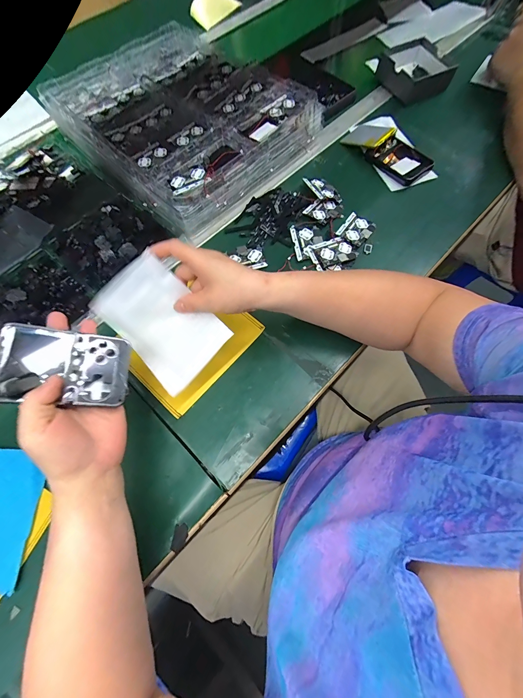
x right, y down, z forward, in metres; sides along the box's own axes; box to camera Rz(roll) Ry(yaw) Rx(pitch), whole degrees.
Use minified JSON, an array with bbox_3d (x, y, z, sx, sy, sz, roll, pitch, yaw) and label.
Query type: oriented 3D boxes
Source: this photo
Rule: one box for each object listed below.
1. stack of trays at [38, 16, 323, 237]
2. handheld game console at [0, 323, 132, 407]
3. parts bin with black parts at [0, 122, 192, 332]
[{"bbox_3d":[-0.158,-0.440,0.536,0.442,0.054,0.346,43,76,16],"label":"stack of trays"},{"bbox_3d":[-0.180,0.015,0.266,0.105,0.012,0.068,9,70,-31],"label":"handheld game console"},{"bbox_3d":[-0.397,-0.196,0.474,0.350,0.045,0.420,-43,74,-14],"label":"parts bin with black parts"}]

